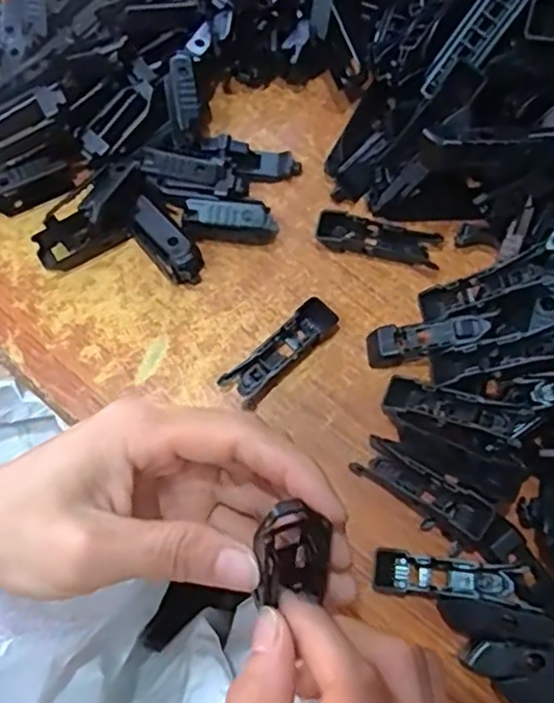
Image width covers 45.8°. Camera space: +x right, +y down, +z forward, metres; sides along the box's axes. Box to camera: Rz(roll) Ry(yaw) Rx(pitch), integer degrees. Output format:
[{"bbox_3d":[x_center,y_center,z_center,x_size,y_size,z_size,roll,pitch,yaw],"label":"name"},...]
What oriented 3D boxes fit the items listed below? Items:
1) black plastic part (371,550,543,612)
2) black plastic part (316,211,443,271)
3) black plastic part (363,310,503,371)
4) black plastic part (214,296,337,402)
[{"bbox_3d":[0.080,0.103,0.299,0.071,0.019,0.019,6,72,-1],"label":"black plastic part"},{"bbox_3d":[0.056,-0.062,0.362,0.067,0.011,0.019,12,72,1],"label":"black plastic part"},{"bbox_3d":[0.076,-0.007,0.333,0.063,0.013,0.019,-15,72,18],"label":"black plastic part"},{"bbox_3d":[0.002,-0.001,0.338,0.067,0.013,0.017,-41,79,-14],"label":"black plastic part"}]

